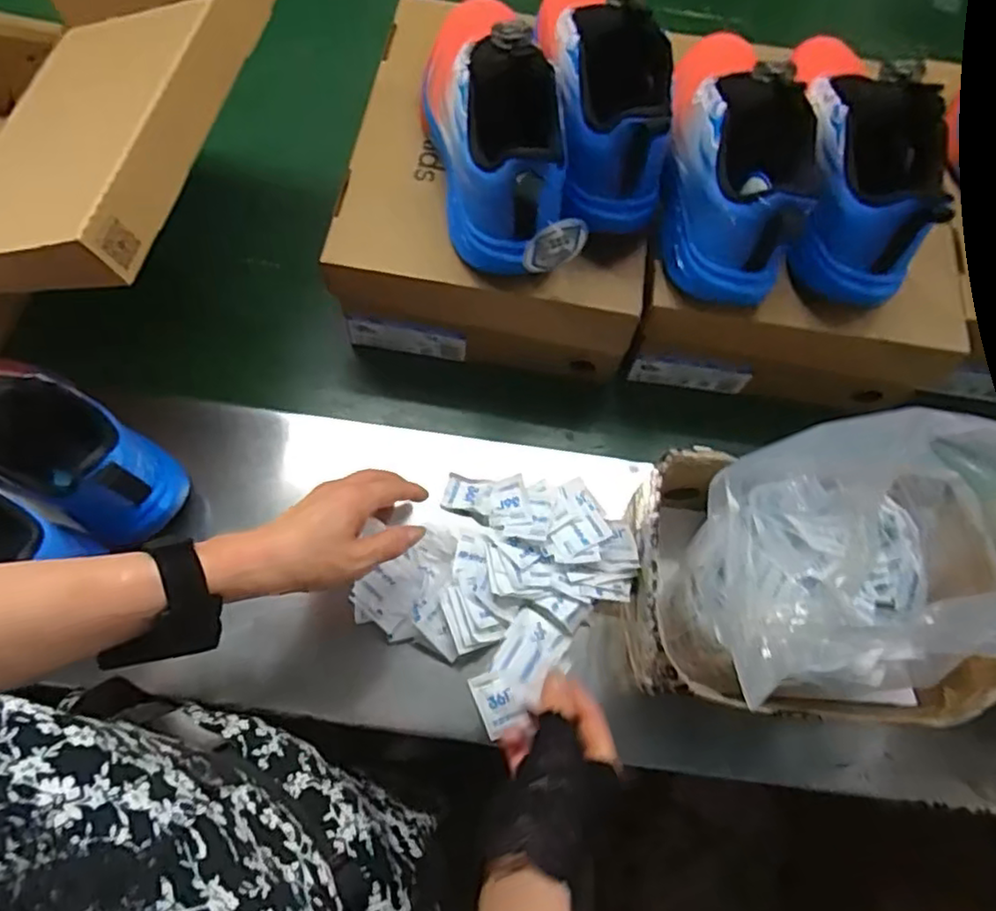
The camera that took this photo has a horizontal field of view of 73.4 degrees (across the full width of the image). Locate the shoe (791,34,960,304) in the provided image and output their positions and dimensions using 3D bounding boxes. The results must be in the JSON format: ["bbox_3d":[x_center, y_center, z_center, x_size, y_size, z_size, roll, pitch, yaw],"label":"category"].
[{"bbox_3d":[0.275,-0.247,0.507,0.088,0.109,0.246,11,69,2],"label":"shoe"}]

